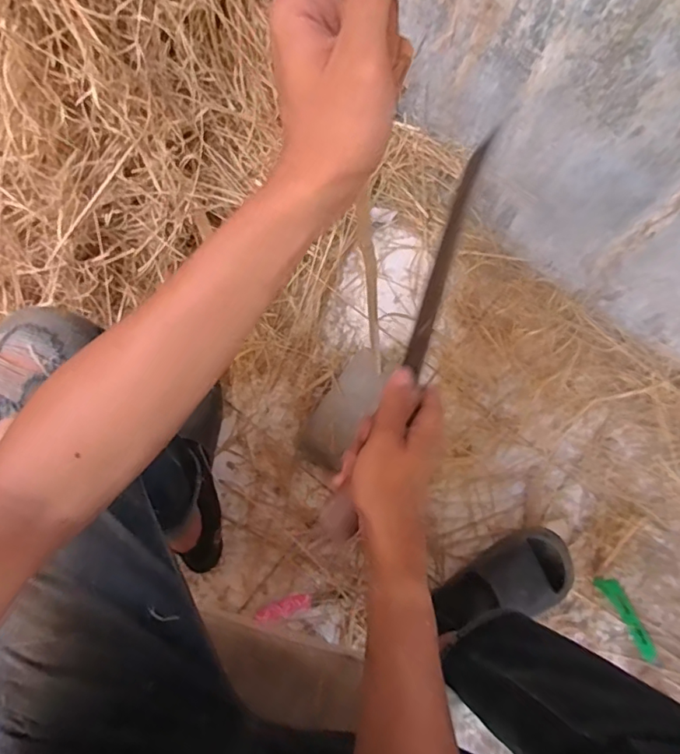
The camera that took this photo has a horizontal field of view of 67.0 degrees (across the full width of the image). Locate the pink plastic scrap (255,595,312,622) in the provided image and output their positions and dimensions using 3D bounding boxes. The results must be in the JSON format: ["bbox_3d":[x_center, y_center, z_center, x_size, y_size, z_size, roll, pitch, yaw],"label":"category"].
[{"bbox_3d":[-0.091,0.372,0.823,0.089,0.017,0.027,-17,73,-7],"label":"pink plastic scrap"}]

